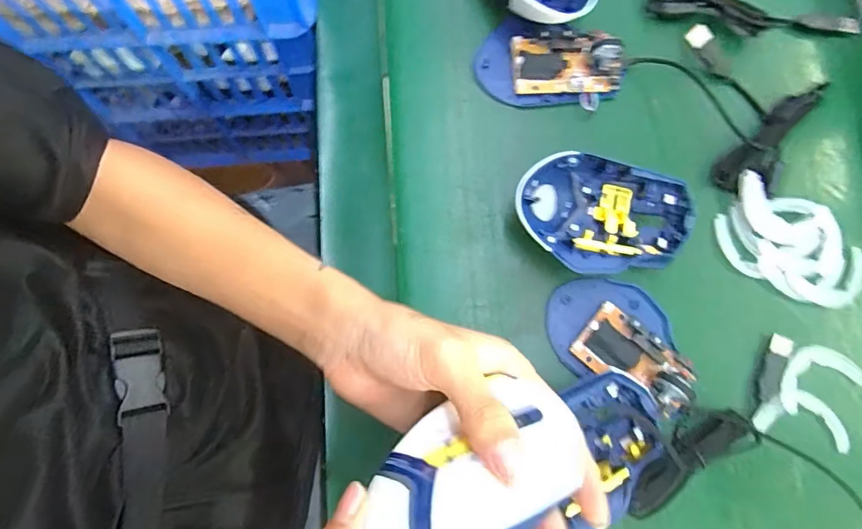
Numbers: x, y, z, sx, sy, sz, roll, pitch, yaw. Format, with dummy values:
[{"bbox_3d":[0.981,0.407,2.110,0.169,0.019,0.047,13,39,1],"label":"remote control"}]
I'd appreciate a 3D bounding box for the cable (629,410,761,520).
[{"bbox_3d":[0.162,0.124,0.324,0.093,0.026,0.033,-32,82,-6],"label":"cable"}]

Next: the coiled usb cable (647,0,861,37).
[{"bbox_3d":[0.249,-0.197,0.395,0.160,0.023,0.036,17,80,2],"label":"coiled usb cable"}]

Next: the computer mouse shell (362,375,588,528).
[{"bbox_3d":[0.014,0.100,0.218,0.110,0.033,0.064,-41,83,-8],"label":"computer mouse shell"}]

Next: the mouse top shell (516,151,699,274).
[{"bbox_3d":[0.114,-0.029,0.345,0.113,0.042,0.073,6,79,0],"label":"mouse top shell"}]

